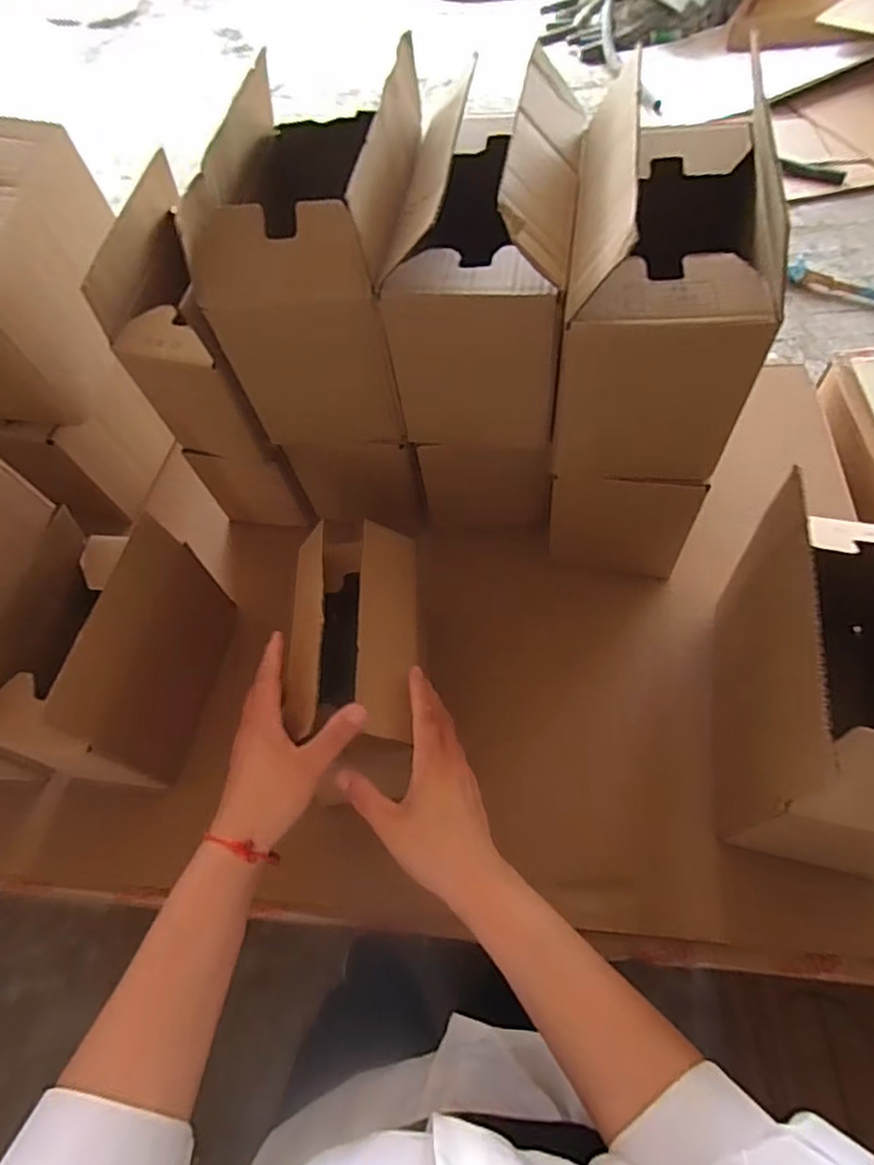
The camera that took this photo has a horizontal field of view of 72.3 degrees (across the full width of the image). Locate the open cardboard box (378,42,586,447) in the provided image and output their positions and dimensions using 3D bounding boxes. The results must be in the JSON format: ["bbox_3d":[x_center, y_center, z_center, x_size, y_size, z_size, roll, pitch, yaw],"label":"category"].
[{"bbox_3d":[0.043,-0.261,0.498,0.129,0.195,0.208,7,62,8],"label":"open cardboard box"}]

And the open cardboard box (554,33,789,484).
[{"bbox_3d":[0.162,-0.215,0.463,0.136,0.209,0.181,5,62,6],"label":"open cardboard box"}]

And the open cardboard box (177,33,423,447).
[{"bbox_3d":[-0.089,-0.274,0.518,0.133,0.222,0.214,6,62,7],"label":"open cardboard box"}]

